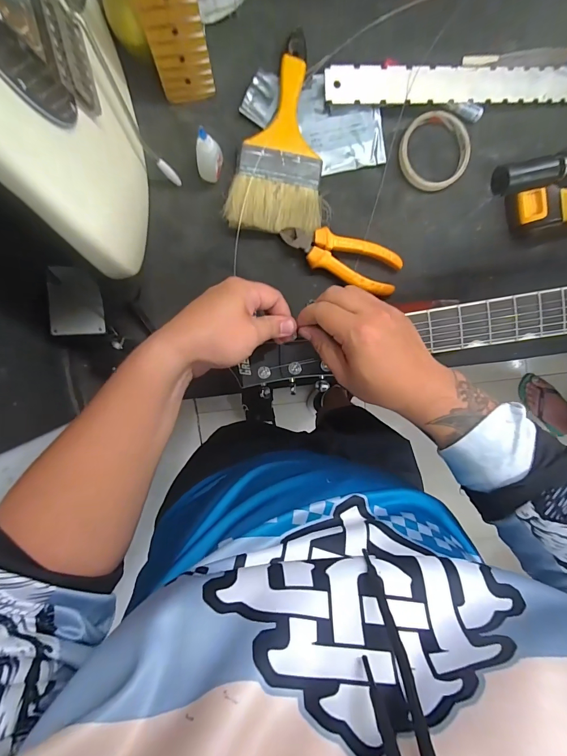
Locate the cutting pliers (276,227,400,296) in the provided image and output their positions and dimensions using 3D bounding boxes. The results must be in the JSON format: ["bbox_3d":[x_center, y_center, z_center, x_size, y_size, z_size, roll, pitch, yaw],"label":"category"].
[{"bbox_3d":[0.072,-0.150,0.445,0.149,0.025,0.052,19,96,-6],"label":"cutting pliers"}]

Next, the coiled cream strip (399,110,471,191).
[{"bbox_3d":[0.186,-0.278,0.441,0.086,0.008,0.086,-1,98,-3],"label":"coiled cream strip"}]

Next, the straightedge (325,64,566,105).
[{"bbox_3d":[0.250,-0.350,0.427,0.403,0.006,0.040,-6,104,-7],"label":"straightedge"}]

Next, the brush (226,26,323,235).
[{"bbox_3d":[-0.011,-0.278,0.418,0.108,0.024,0.205,-1,98,-3],"label":"brush"}]

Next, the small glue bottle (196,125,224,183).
[{"bbox_3d":[-0.081,-0.238,0.390,0.028,0.081,0.024,-13,98,-2],"label":"small glue bottle"}]

